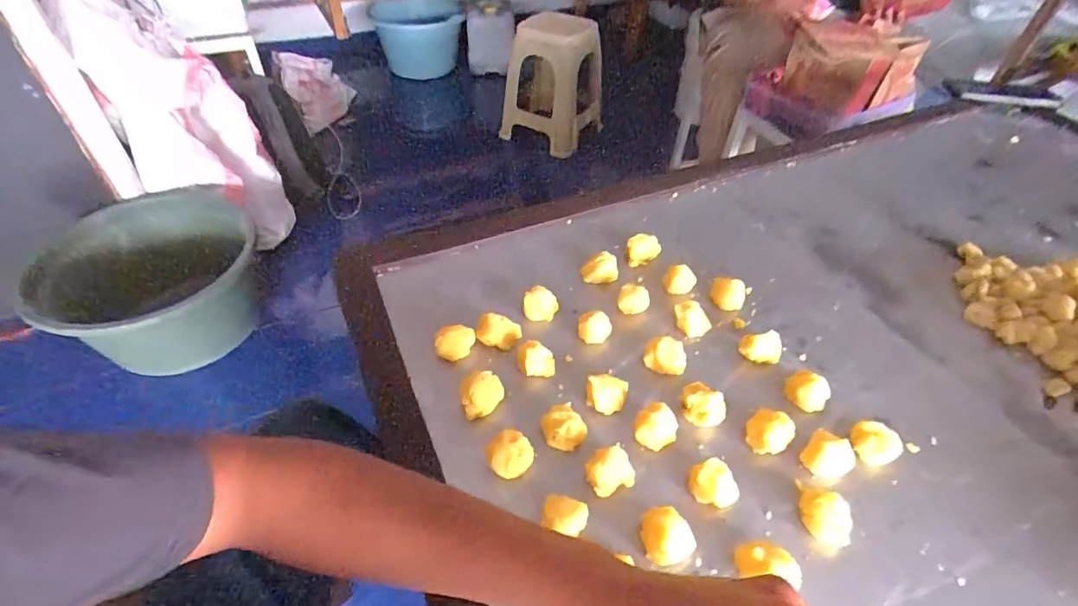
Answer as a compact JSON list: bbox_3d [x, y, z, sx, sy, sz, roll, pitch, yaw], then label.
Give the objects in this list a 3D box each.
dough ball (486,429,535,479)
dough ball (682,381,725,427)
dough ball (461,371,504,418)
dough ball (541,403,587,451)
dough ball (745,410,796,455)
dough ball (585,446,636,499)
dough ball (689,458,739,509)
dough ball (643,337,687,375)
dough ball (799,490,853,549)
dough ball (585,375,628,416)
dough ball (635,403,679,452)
[{"bbox_3d":[-0.021,0.111,0.366,0.026,0.027,0.033,30,52,26],"label":"dough ball"},{"bbox_3d":[0.137,0.085,0.414,0.035,0.029,0.028,21,49,19],"label":"dough ball"},{"bbox_3d":[-0.046,0.076,0.410,0.033,0.032,0.031,0,45,0],"label":"dough ball"},{"bbox_3d":[0.019,0.098,0.395,0.031,0.024,0.035,-25,51,-24],"label":"dough ball"},{"bbox_3d":[0.185,0.104,0.398,0.033,0.028,0.027,34,54,29],"label":"dough ball"},{"bbox_3d":[0.050,0.124,0.364,0.032,0.029,0.026,-18,48,-18],"label":"dough ball"},{"bbox_3d":[0.127,0.134,0.365,0.026,0.028,0.034,-32,54,-28],"label":"dough ball"},{"bbox_3d":[0.116,0.046,0.449,0.037,0.025,0.024,17,48,16],"label":"dough ball"},{"bbox_3d":[0.206,0.153,0.357,0.027,0.025,0.036,-6,46,-7],"label":"dough ball"},{"bbox_3d":[0.057,0.073,0.415,0.033,0.028,0.029,10,46,9],"label":"dough ball"},{"bbox_3d":[0.093,0.100,0.397,0.031,0.031,0.028,17,48,16],"label":"dough ball"}]

